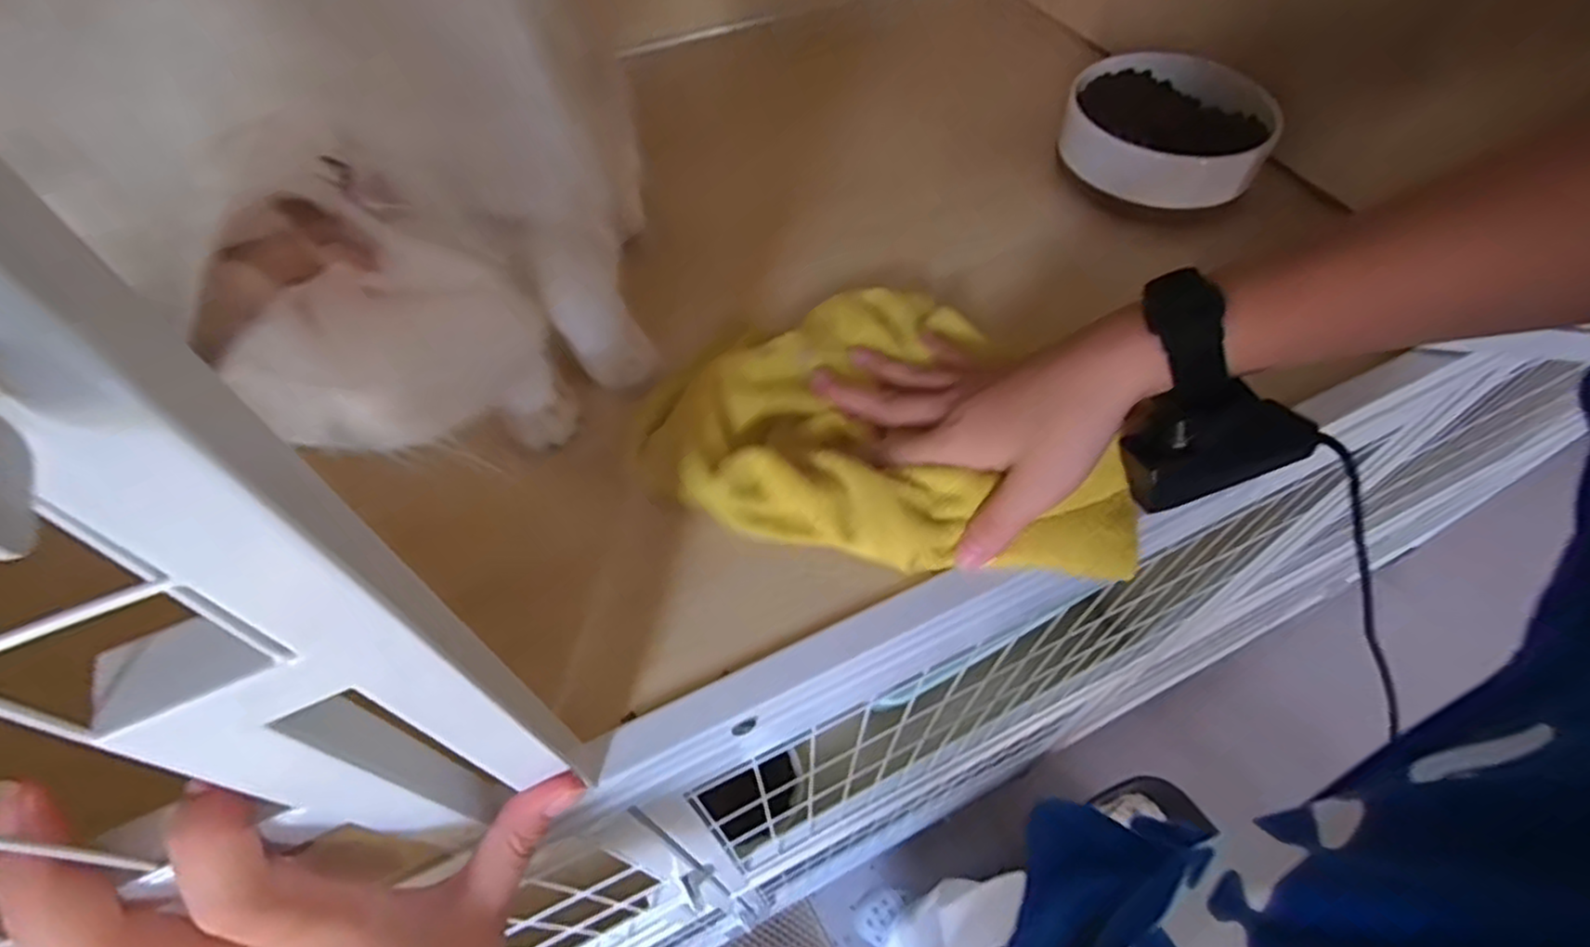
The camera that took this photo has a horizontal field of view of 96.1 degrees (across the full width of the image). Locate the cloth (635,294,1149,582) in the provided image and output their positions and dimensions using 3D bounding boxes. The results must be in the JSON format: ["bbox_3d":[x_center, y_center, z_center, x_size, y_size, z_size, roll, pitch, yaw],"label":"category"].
[{"bbox_3d":[0.053,-0.036,0.377,0.234,0.027,0.171,10,56,8],"label":"cloth"}]

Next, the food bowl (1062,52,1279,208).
[{"bbox_3d":[0.259,-0.243,0.501,0.130,0.044,0.129,0,55,0],"label":"food bowl"}]

